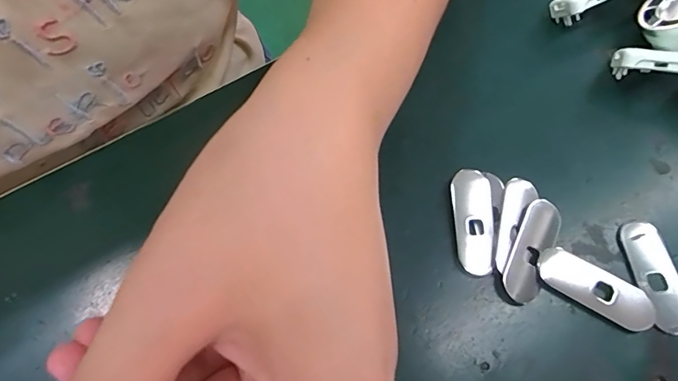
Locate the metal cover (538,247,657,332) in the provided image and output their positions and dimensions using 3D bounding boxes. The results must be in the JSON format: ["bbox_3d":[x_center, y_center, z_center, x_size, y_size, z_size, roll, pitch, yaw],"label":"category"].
[{"bbox_3d":[0.114,0.043,0.195,0.050,0.004,0.020,31,71,13],"label":"metal cover"}]

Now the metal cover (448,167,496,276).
[{"bbox_3d":[0.063,0.014,0.208,0.019,0.005,0.050,2,68,2],"label":"metal cover"}]

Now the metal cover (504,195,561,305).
[{"bbox_3d":[0.089,0.027,0.202,0.016,0.005,0.050,23,70,10],"label":"metal cover"}]

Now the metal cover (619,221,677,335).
[{"bbox_3d":[0.143,0.038,0.197,0.018,0.004,0.049,-6,68,-1],"label":"metal cover"}]

